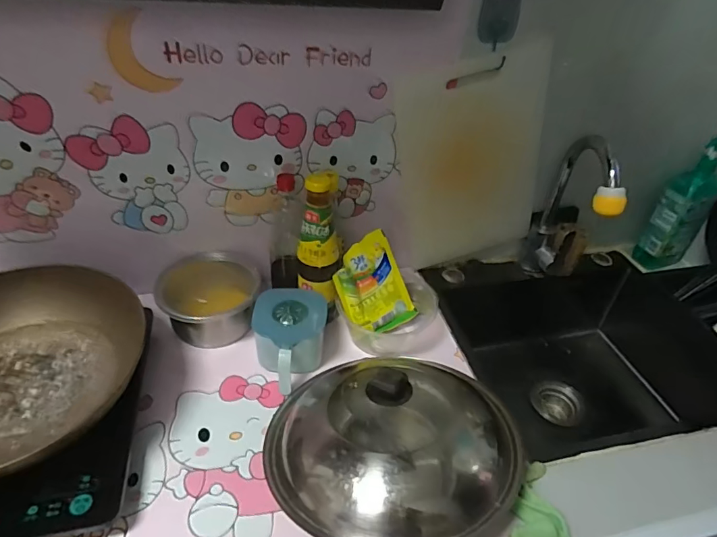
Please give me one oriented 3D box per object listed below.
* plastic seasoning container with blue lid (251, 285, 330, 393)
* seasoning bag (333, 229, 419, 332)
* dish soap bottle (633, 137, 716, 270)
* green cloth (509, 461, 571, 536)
[{"bbox_3d":[-0.105,0.109,0.715,0.107,0.085,0.156,1,39,-5],"label":"plastic seasoning container with blue lid"},{"bbox_3d":[0.024,0.032,0.768,0.111,0.158,0.014,-29,12,-21],"label":"seasoning bag"},{"bbox_3d":[0.641,-0.121,0.905,0.087,0.267,0.098,30,45,29],"label":"dish soap bottle"},{"bbox_3d":[0.222,0.292,0.562,0.062,0.036,0.121,15,40,12],"label":"green cloth"}]

